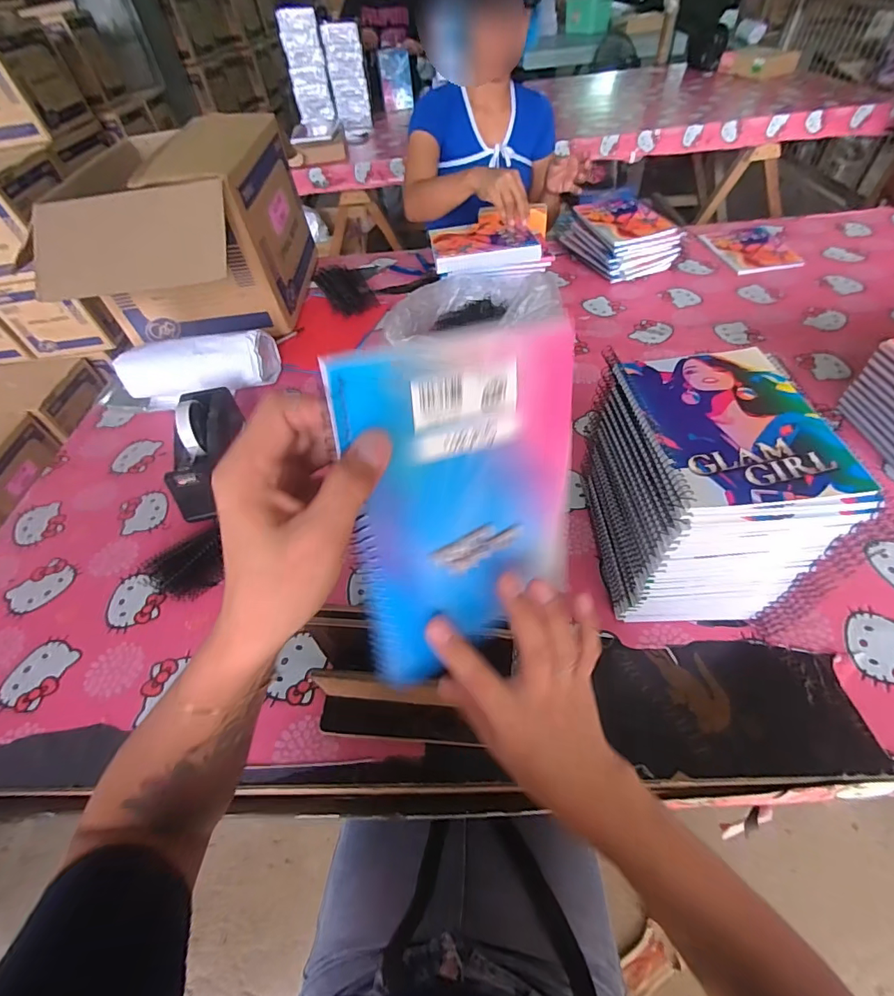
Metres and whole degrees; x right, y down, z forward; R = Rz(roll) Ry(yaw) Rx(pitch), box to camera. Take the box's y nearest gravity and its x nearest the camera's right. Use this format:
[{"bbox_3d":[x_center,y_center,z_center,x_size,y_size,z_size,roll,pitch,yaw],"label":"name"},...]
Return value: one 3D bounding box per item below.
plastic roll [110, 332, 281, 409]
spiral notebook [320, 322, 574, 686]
[{"bbox_3d":[-0.454,-0.246,0.843,0.265,0.093,0.112,-2,50,4],"label":"plastic roll"},{"bbox_3d":[0.017,0.005,0.269,0.144,0.182,0.016,-17,27,-24],"label":"spiral notebook"}]

